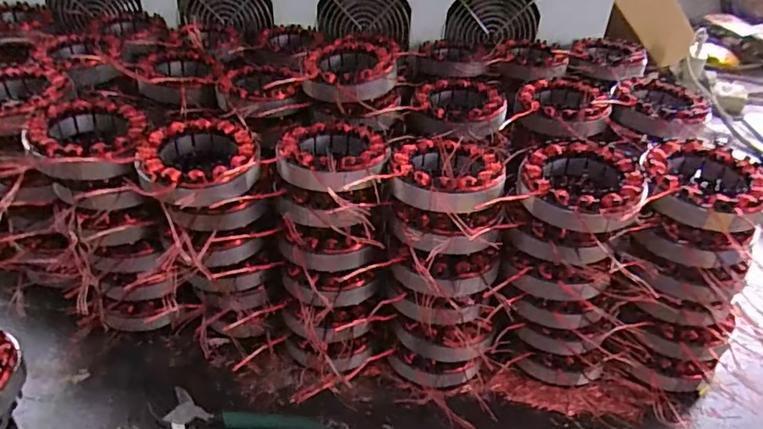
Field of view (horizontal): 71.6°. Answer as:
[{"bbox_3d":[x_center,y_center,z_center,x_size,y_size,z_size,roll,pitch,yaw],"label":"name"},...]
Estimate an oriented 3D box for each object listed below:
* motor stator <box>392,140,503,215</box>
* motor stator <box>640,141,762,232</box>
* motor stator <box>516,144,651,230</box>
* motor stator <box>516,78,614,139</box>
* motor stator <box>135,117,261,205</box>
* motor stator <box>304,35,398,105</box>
[{"bbox_3d":[0.050,-0.032,0.404,0.079,0.025,0.086,3,35,-2],"label":"motor stator"},{"bbox_3d":[0.238,-0.024,0.391,0.083,0.024,0.087,24,40,25],"label":"motor stator"},{"bbox_3d":[0.145,-0.021,0.387,0.086,0.029,0.096,19,38,19],"label":"motor stator"},{"bbox_3d":[0.173,-0.104,0.506,0.081,0.026,0.088,13,36,12],"label":"motor stator"},{"bbox_3d":[-0.140,-0.040,0.402,0.091,0.028,0.091,3,35,-2],"label":"motor stator"},{"bbox_3d":[-0.029,-0.134,0.487,0.083,0.034,0.095,1,36,-5],"label":"motor stator"}]

